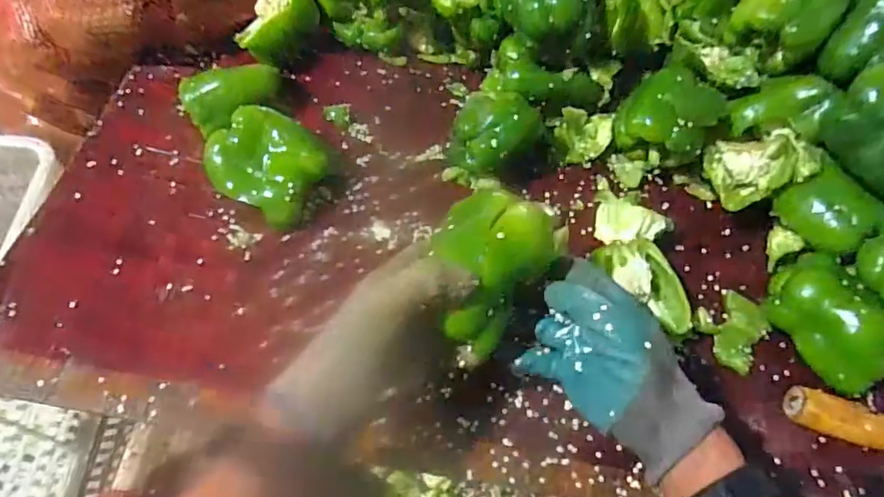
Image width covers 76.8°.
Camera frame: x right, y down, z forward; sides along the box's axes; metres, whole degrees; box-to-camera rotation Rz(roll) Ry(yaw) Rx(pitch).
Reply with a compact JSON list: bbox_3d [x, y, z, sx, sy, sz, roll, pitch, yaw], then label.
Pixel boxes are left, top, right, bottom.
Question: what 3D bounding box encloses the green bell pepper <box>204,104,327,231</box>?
[{"bbox_3d":[-0.164,-0.079,0.526,0.108,0.052,0.088,32,62,14],"label":"green bell pepper"}]

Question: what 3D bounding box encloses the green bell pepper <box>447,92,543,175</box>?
[{"bbox_3d":[0.051,-0.113,0.555,0.076,0.072,0.089,33,63,15],"label":"green bell pepper"}]

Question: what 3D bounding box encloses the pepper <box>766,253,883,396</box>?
[{"bbox_3d":[0.324,0.061,0.468,0.063,0.076,0.107,-30,66,-20],"label":"pepper"}]

